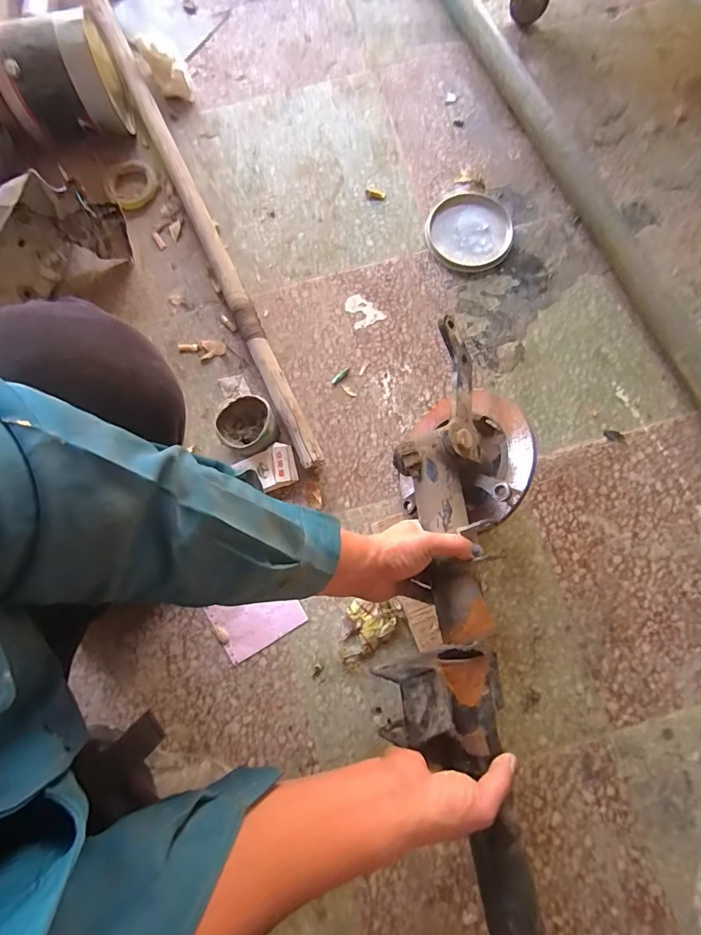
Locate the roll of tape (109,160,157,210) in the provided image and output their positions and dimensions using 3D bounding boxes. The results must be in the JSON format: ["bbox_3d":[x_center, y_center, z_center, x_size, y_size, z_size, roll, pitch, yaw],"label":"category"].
[{"bbox_3d":[-0.398,-0.518,0.759,0.088,0.016,0.091,0,80,-1],"label":"roll of tape"}]

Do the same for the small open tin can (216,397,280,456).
[{"bbox_3d":[-0.157,-0.061,0.645,0.085,0.063,0.079,0,80,-1],"label":"small open tin can"}]

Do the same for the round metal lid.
[{"bbox_3d":[0.207,-0.415,0.731,0.143,0.009,0.148,0,80,-1],"label":"round metal lid"}]

